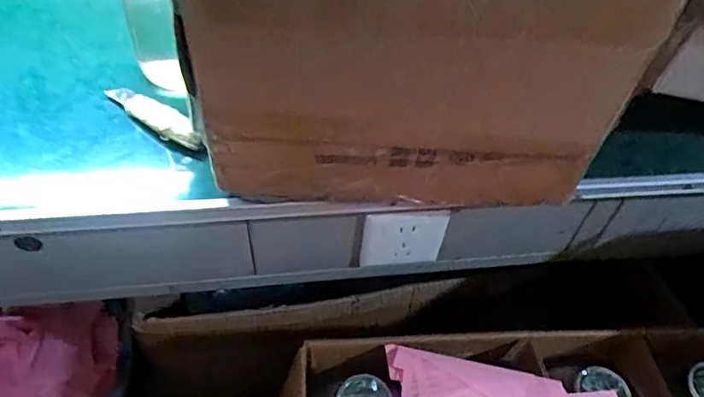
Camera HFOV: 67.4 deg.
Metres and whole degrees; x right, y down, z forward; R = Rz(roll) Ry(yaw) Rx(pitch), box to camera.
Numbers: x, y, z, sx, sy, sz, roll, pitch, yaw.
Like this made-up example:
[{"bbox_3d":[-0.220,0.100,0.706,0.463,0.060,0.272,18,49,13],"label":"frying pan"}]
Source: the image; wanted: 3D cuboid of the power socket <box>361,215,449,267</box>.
[{"bbox_3d":[0.051,0.041,0.519,0.080,0.071,0.007,-4,51,-7],"label":"power socket"}]

